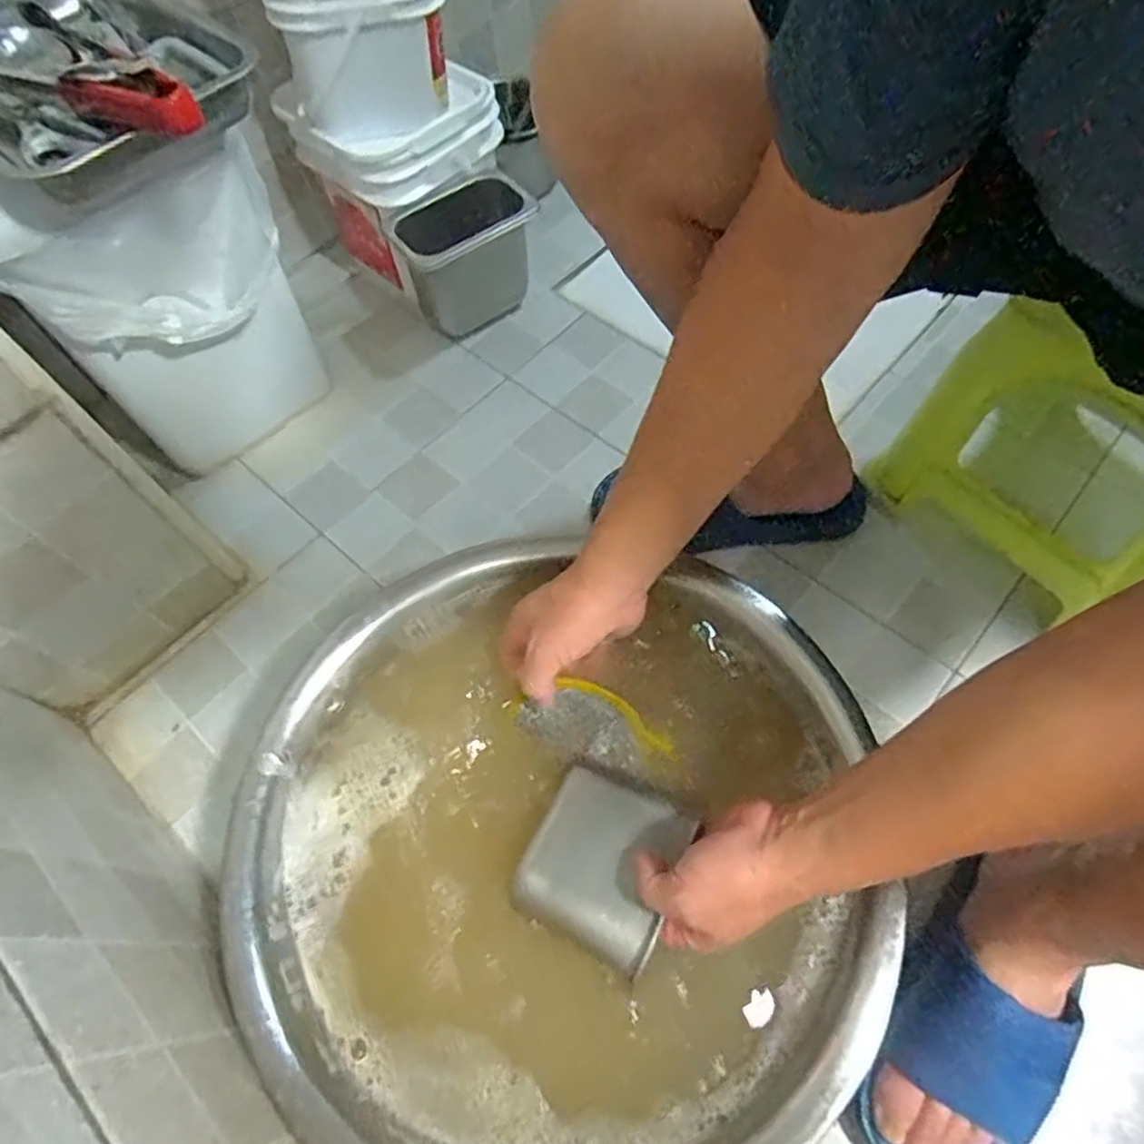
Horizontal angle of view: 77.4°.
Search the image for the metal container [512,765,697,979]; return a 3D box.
[{"bbox_3d":[0.021,0.199,0.498,0.100,0.030,0.108,23,63,14],"label":"metal container"}]

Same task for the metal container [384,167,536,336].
[{"bbox_3d":[-0.125,-0.391,0.889,0.175,0.132,0.115,-26,63,-10],"label":"metal container"}]

